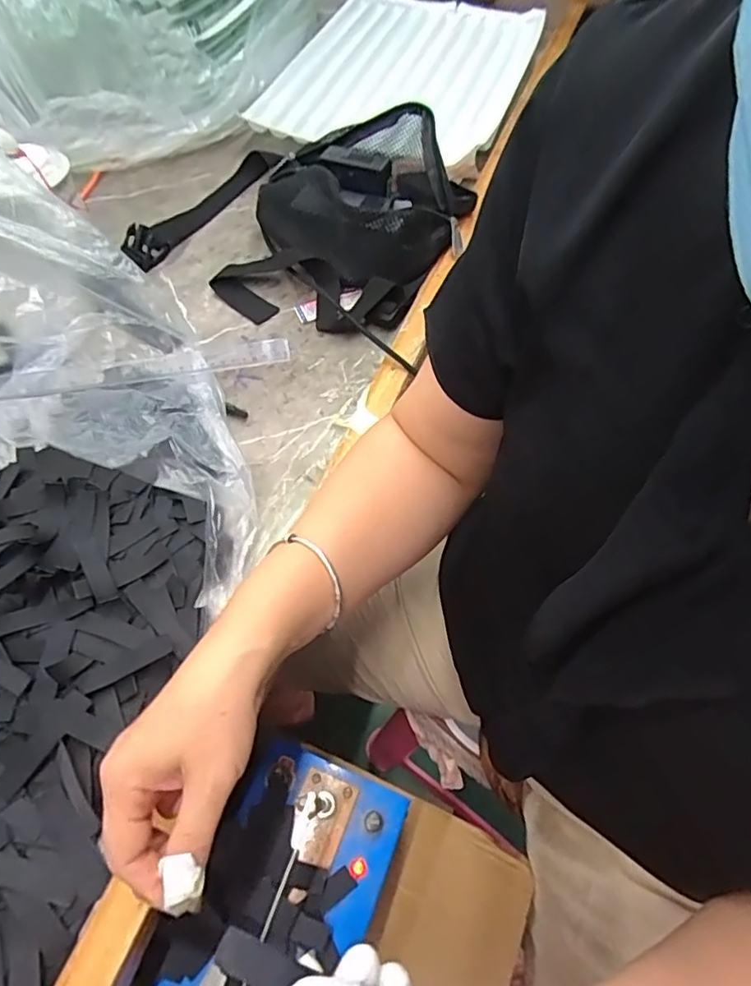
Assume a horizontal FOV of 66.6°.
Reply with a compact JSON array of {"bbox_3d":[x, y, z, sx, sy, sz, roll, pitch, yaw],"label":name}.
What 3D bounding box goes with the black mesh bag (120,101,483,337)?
[{"bbox_3d":[-0.075,-0.324,0.633,0.323,0.084,0.300,22,62,13],"label":"black mesh bag"}]

